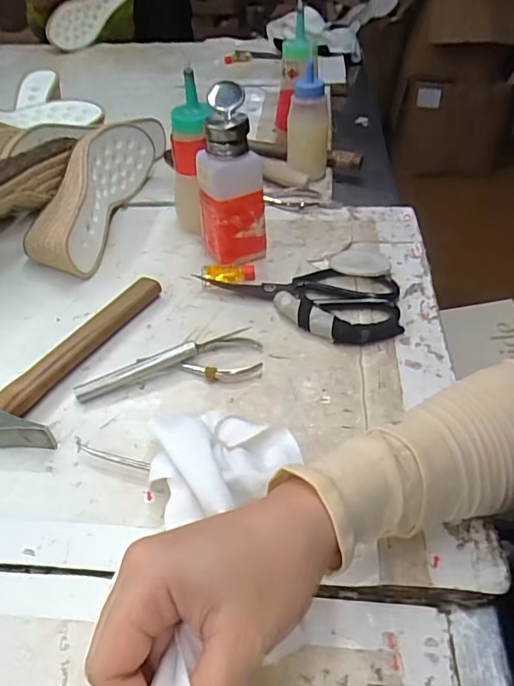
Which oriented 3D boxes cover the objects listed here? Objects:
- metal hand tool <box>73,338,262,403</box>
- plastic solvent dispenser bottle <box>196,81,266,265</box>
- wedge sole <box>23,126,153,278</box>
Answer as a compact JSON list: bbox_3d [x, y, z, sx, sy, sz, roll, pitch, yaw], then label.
[{"bbox_3d":[-0.070,0.016,0.421,0.147,0.019,0.040,-9,43,-7],"label":"metal hand tool"},{"bbox_3d":[-0.025,-0.154,0.504,0.062,0.150,0.075,-4,43,-1],"label":"plastic solvent dispenser bottle"},{"bbox_3d":[-0.186,-0.176,0.585,0.073,0.082,0.245,5,43,8],"label":"wedge sole"}]

